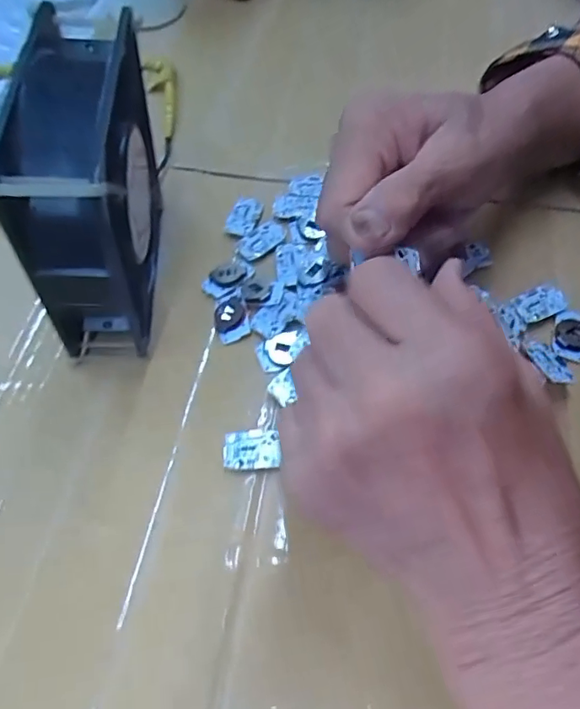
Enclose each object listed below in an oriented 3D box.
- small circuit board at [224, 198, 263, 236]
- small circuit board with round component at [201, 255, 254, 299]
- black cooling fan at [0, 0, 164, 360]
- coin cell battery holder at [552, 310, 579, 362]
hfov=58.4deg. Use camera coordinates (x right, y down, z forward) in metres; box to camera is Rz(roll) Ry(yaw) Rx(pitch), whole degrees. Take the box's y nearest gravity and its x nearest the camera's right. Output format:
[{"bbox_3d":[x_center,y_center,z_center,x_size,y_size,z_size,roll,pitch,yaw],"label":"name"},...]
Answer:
[{"bbox_3d":[-0.028,-0.085,0.317,0.018,0.004,0.031,16,64,8],"label":"small circuit board"},{"bbox_3d":[-0.036,-0.045,0.296,0.030,0.005,0.021,-34,64,-18],"label":"small circuit board with round component"},{"bbox_3d":[-0.087,-0.072,0.245,0.049,0.118,0.114,-3,59,0],"label":"black cooling fan"},{"bbox_3d":[0.148,-0.011,0.273,0.018,0.005,0.030,16,61,11],"label":"coin cell battery holder"}]

